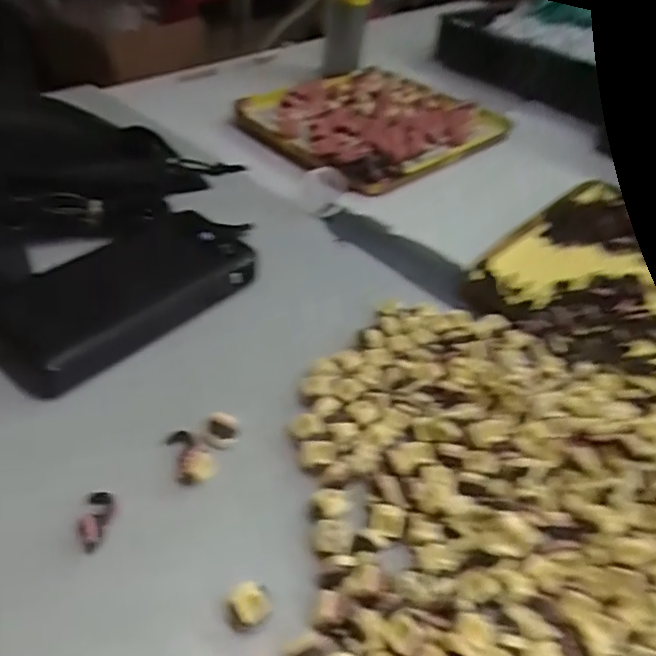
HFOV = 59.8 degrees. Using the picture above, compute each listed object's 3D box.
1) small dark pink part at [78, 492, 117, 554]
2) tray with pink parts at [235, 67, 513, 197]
[{"bbox_3d":[-0.102,0.085,0.252,0.013,0.007,0.027,8,42,-3],"label":"small dark pink part"},{"bbox_3d":[0.045,-0.217,0.584,0.241,0.029,0.194,-29,55,-35],"label":"tray with pink parts"}]

